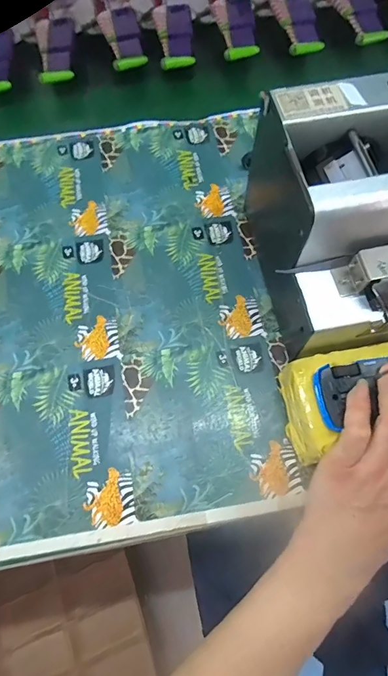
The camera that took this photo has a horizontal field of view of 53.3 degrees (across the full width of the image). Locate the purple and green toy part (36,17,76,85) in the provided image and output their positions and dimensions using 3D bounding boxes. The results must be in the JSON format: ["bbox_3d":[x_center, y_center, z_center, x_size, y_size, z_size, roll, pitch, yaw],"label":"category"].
[{"bbox_3d":[-0.180,-0.373,0.506,0.047,0.018,0.120,-6,70,-3],"label":"purple and green toy part"}]

